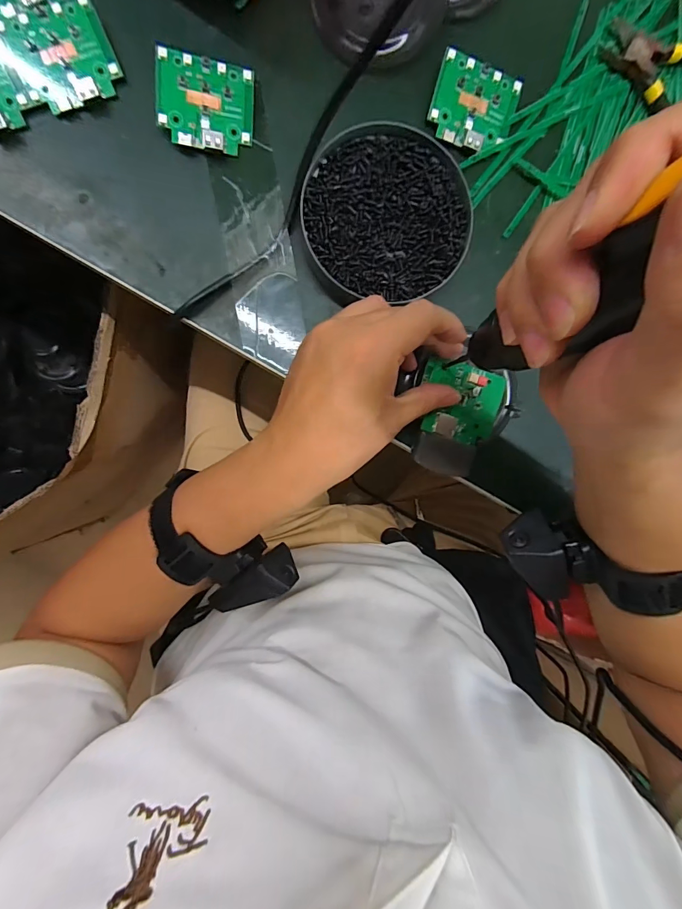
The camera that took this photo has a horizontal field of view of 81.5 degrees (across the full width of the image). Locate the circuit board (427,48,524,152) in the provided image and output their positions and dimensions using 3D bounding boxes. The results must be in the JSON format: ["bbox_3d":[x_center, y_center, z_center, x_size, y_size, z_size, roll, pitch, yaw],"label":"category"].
[{"bbox_3d":[0.093,-0.243,0.275,0.057,0.005,0.054,14,91,-7],"label":"circuit board"}]

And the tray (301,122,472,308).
[{"bbox_3d":[0.030,-0.162,0.268,0.109,0.019,0.111,0,93,-7],"label":"tray"}]

